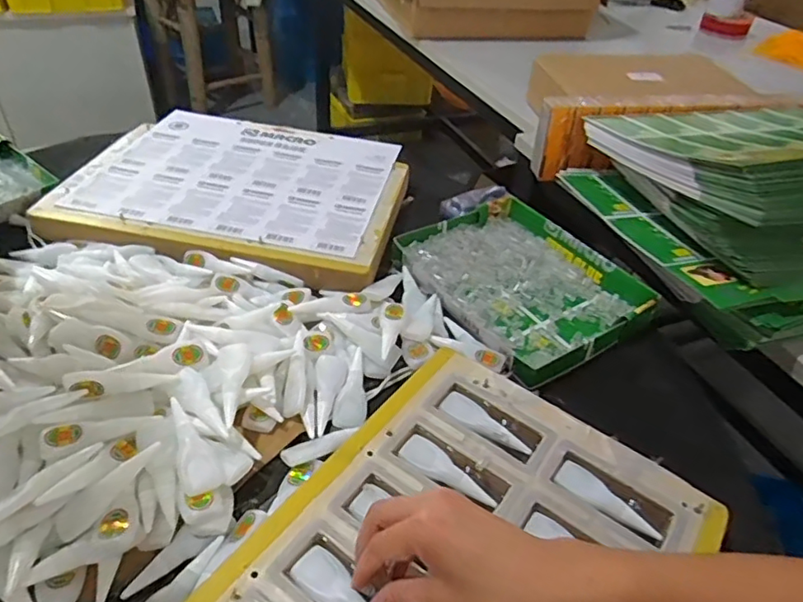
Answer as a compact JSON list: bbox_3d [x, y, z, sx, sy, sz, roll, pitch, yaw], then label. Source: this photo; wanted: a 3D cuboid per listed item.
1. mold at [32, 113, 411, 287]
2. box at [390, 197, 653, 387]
[{"bbox_3d":[-0.210,-0.163,0.794,0.416,0.029,0.330,10,41,7],"label":"mold"},{"bbox_3d":[0.142,-0.028,0.705,0.215,0.037,0.264,-22,47,-28],"label":"box"}]

